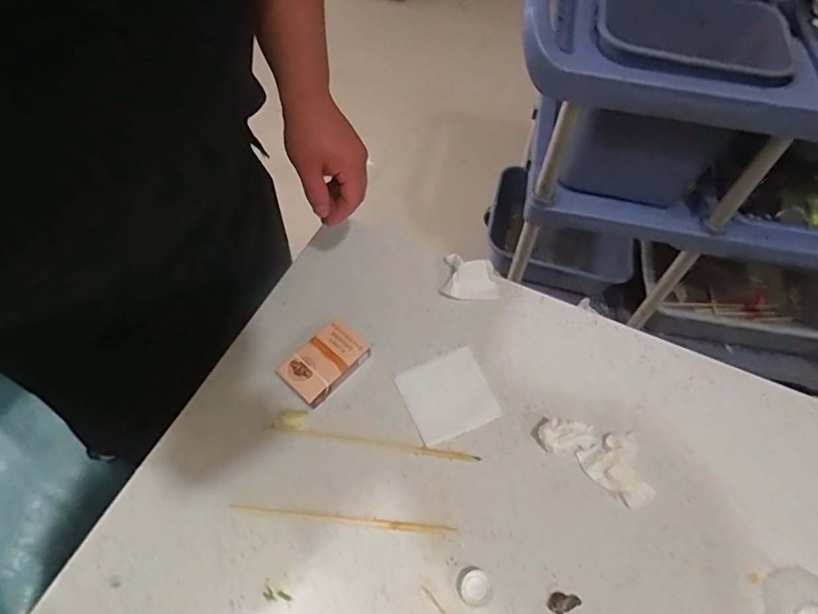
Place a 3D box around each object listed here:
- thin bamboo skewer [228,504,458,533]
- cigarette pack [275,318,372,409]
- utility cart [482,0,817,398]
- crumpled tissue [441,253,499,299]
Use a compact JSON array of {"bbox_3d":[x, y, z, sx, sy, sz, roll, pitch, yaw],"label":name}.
[{"bbox_3d":[-0.066,0.210,0.506,0.220,0.006,0.007,6,58,4],"label":"thin bamboo skewer"},{"bbox_3d":[-0.095,0.063,0.574,0.058,0.027,0.090,38,65,22],"label":"cigarette pack"},{"bbox_3d":[0.648,-0.223,1.029,0.911,0.803,0.377,13,58,8],"label":"utility cart"},{"bbox_3d":[0.077,-0.040,0.647,0.067,0.028,0.060,-2,57,-1],"label":"crumpled tissue"}]

